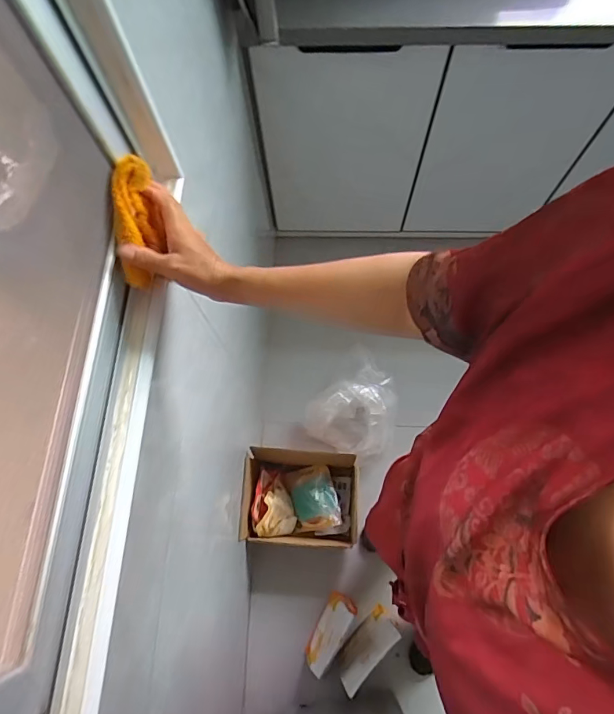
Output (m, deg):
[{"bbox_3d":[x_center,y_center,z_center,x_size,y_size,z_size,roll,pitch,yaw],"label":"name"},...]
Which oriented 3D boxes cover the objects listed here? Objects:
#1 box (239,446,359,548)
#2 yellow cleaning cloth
[{"bbox_3d":[-0.011,0.406,1.261,0.318,0.255,0.235,4,72,3],"label":"box"},{"bbox_3d":[-0.191,-0.151,0.502,0.042,0.035,0.144,-6,89,0],"label":"yellow cleaning cloth"}]

